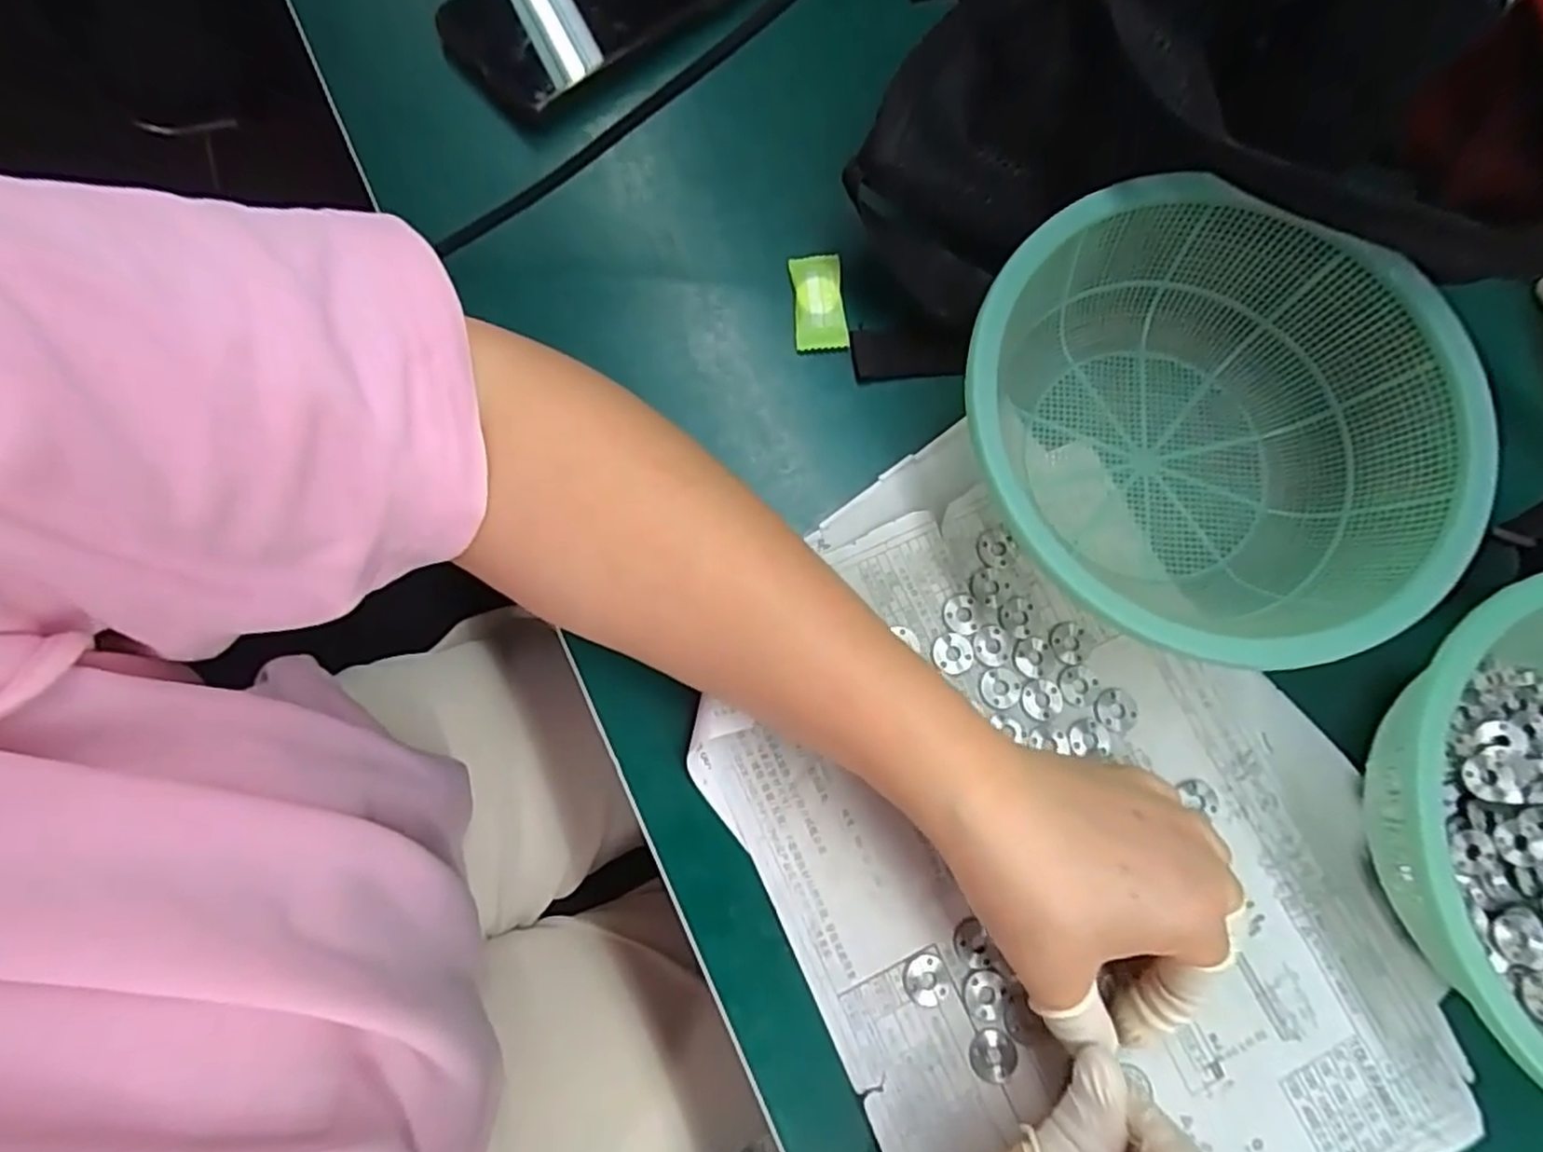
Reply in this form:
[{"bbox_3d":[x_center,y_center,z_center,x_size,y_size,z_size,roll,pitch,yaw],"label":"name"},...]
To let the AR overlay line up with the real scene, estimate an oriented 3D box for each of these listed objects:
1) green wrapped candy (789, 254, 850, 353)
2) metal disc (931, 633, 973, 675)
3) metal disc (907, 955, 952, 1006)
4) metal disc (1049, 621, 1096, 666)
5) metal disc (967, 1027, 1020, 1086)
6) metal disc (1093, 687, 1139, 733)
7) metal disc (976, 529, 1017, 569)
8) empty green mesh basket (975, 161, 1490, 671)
[{"bbox_3d":[0.021,-0.126,0.338,0.023,0.008,0.048,-4,76,-2],"label":"green wrapped candy"},{"bbox_3d":[0.075,0.032,0.301,0.016,0.004,0.017,0,76,-1],"label":"metal disc"},{"bbox_3d":[0.058,0.150,0.271,0.016,0.004,0.017,0,76,-1],"label":"metal disc"},{"bbox_3d":[0.125,0.027,0.304,0.019,0.004,0.017,-17,77,-5],"label":"metal disc"},{"bbox_3d":[0.081,0.175,0.266,0.017,0.004,0.018,0,76,-1],"label":"metal disc"},{"bbox_3d":[0.141,0.054,0.298,0.018,0.004,0.017,0,76,-1],"label":"metal disc"},{"bbox_3d":[0.096,-0.012,0.311,0.017,0.004,0.017,0,76,-1],"label":"metal disc"},{"bbox_3d":[0.166,-0.055,0.292,0.173,0.064,0.183,-10,76,-3],"label":"empty green mesh basket"}]

